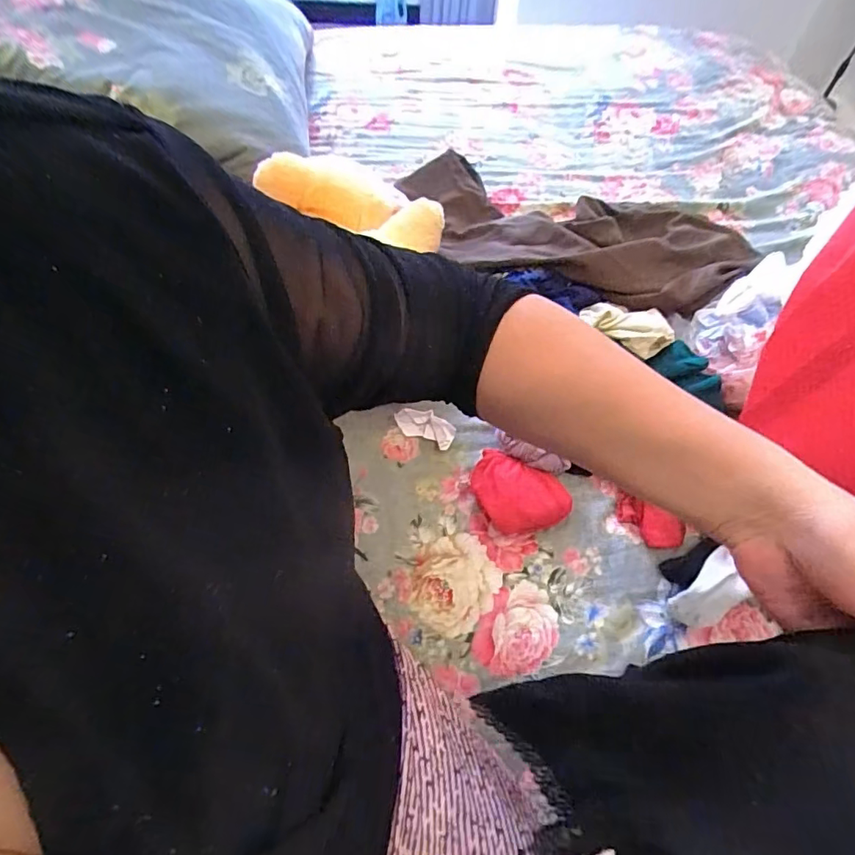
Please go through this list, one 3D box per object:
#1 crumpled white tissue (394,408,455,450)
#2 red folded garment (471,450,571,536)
[{"bbox_3d":[-0.005,-0.001,0.649,0.080,0.016,0.036,23,84,12],"label":"crumpled white tissue"},{"bbox_3d":[0.101,0.077,0.579,0.107,0.039,0.079,25,59,13],"label":"red folded garment"}]

